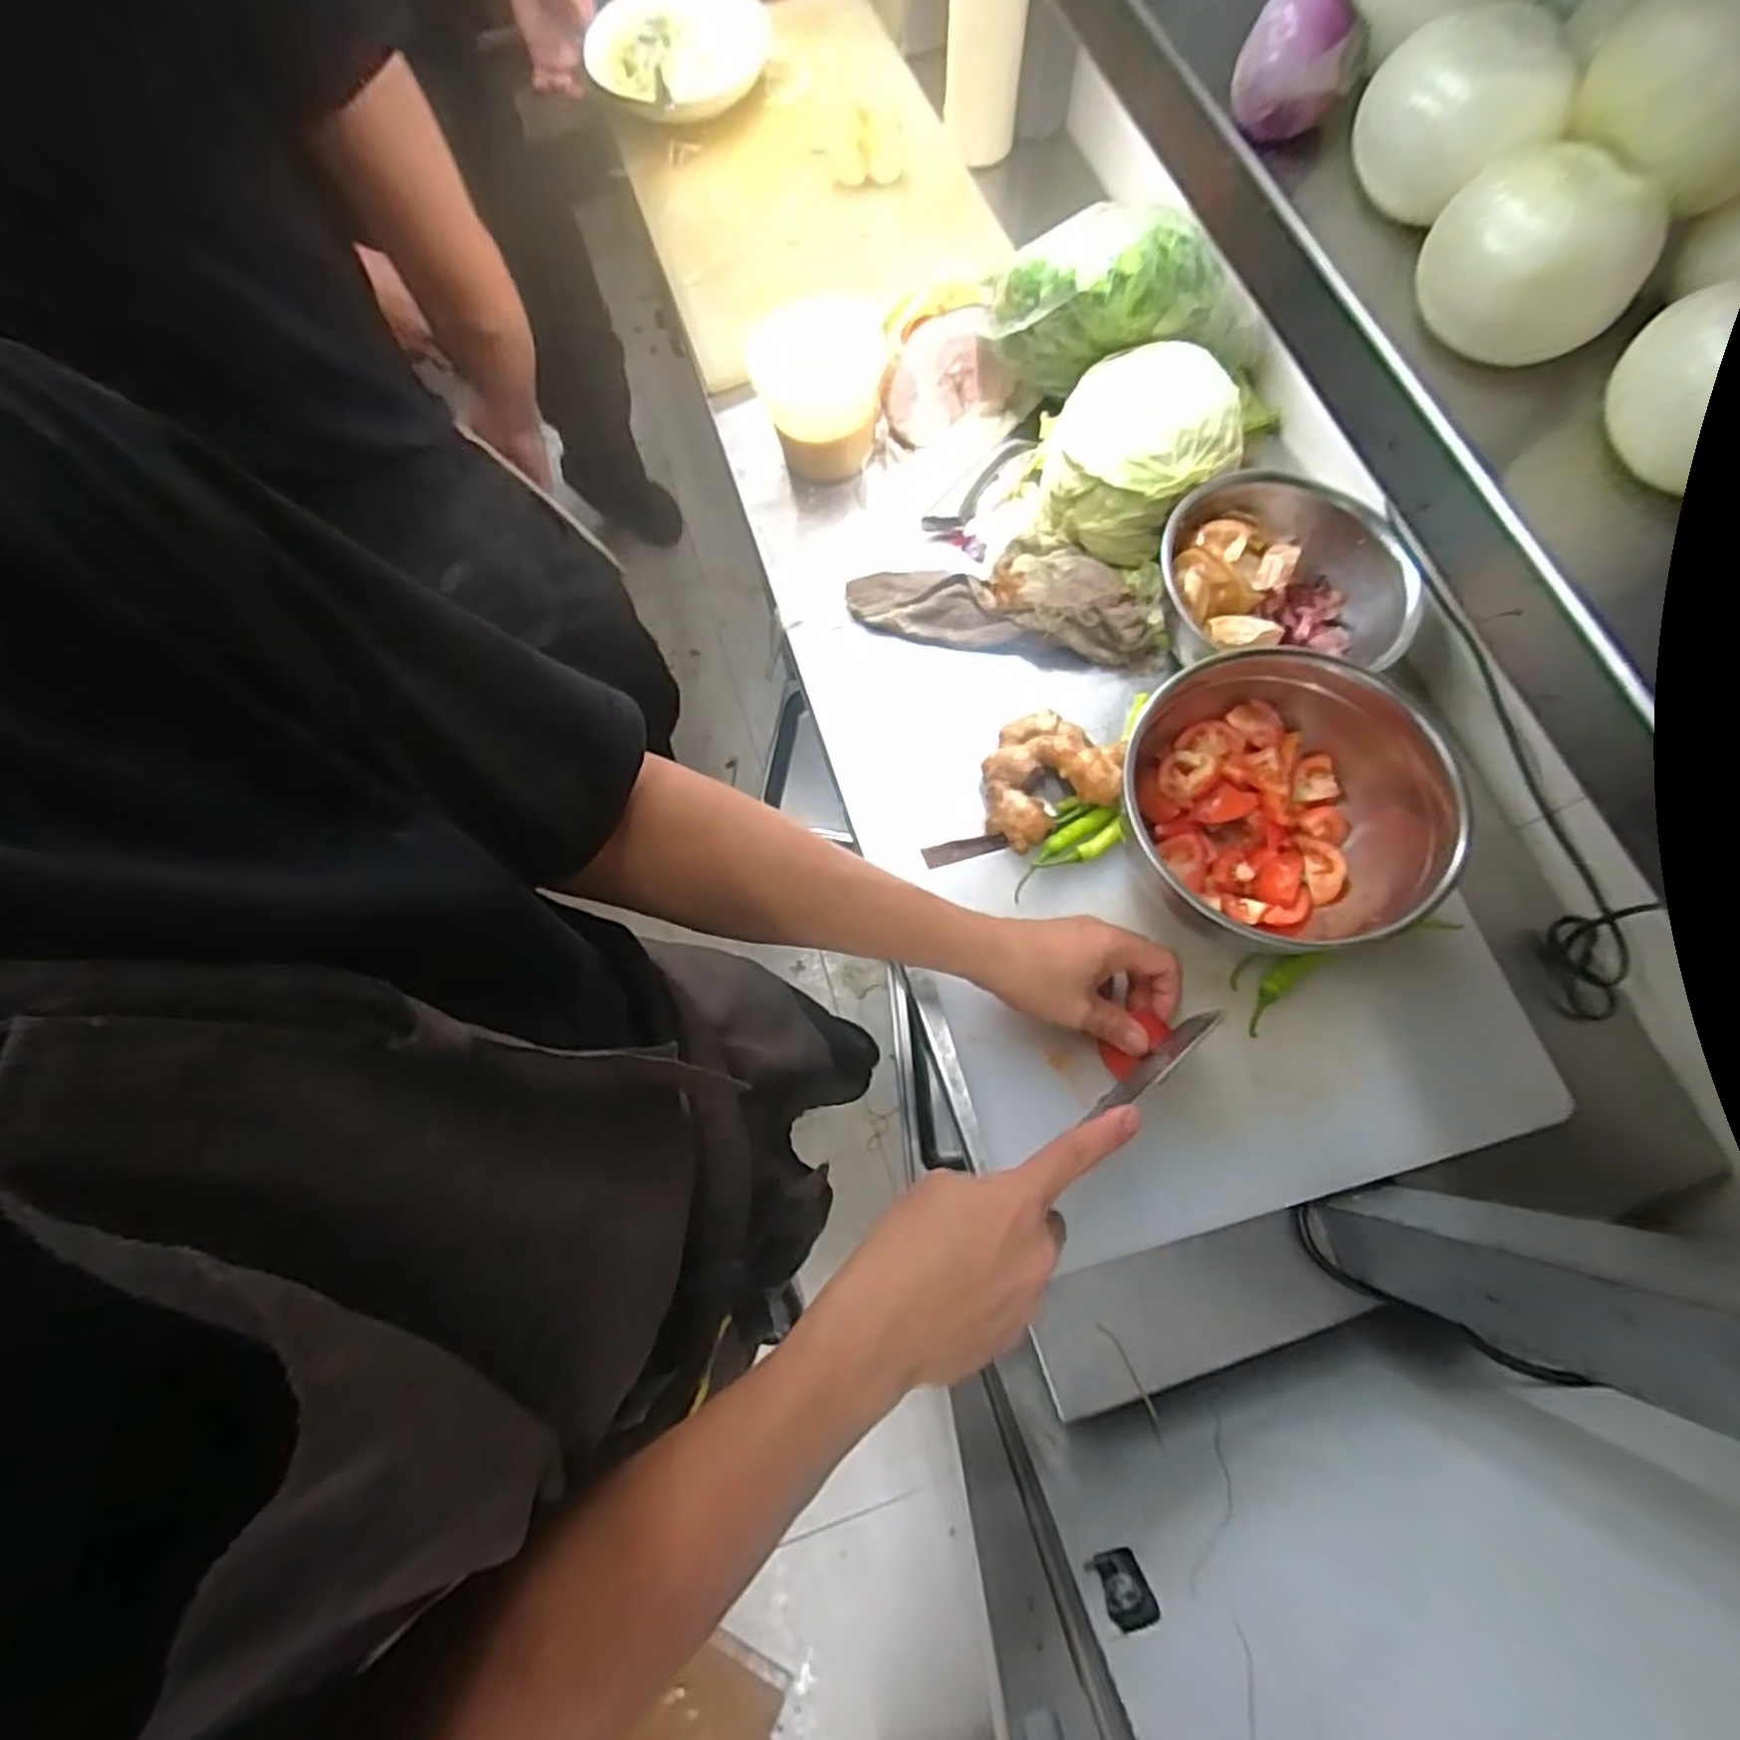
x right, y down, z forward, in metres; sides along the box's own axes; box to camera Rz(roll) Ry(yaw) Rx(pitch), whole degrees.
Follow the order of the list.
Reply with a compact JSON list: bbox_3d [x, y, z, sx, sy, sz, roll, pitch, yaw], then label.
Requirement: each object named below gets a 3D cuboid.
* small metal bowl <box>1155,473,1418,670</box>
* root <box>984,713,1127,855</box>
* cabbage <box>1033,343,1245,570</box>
[{"bbox_3d":[0.337,-0.238,0.639,0.196,0.066,0.172,2,72,1],"label":"small metal bowl"},{"bbox_3d":[0.155,-0.078,0.642,0.114,0.050,0.122,0,72,1],"label":"root"},{"bbox_3d":[0.223,-0.346,0.654,0.149,0.105,0.131,16,73,6],"label":"cabbage"}]

